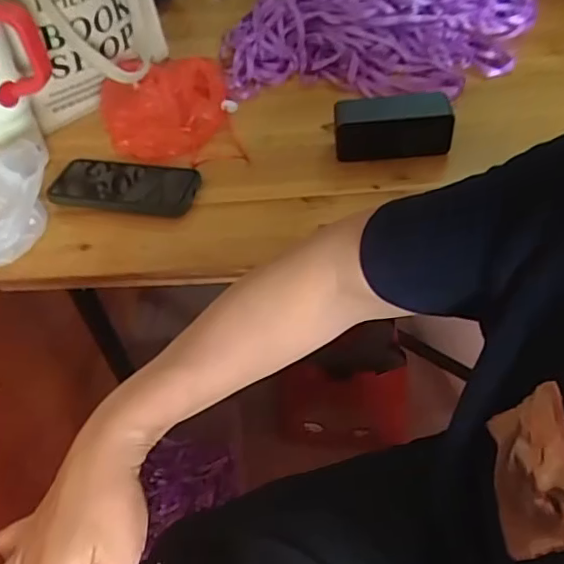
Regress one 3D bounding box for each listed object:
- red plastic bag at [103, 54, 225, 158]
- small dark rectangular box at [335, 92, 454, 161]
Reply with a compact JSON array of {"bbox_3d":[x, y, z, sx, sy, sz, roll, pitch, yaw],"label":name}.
[{"bbox_3d":[-0.149,-0.223,0.740,0.155,0.052,0.176,-10,49,-3],"label":"red plastic bag"},{"bbox_3d":[0.127,-0.181,0.665,0.133,0.056,0.050,-2,49,3],"label":"small dark rectangular box"}]

